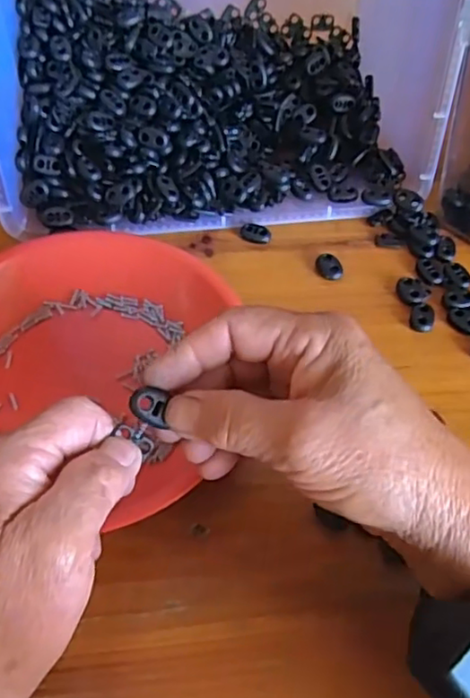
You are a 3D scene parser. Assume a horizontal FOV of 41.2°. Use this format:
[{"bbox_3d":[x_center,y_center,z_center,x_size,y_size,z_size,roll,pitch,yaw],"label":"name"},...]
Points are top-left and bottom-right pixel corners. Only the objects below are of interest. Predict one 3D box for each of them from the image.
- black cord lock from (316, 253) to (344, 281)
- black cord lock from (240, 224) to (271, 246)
[{"bbox_3d":[0.064,-0.055,0.425,0.015,0.009,0.020,-26,61,-18],"label":"black cord lock"},{"bbox_3d":[0.015,-0.083,0.442,0.022,0.008,0.015,12,57,6],"label":"black cord lock"}]

